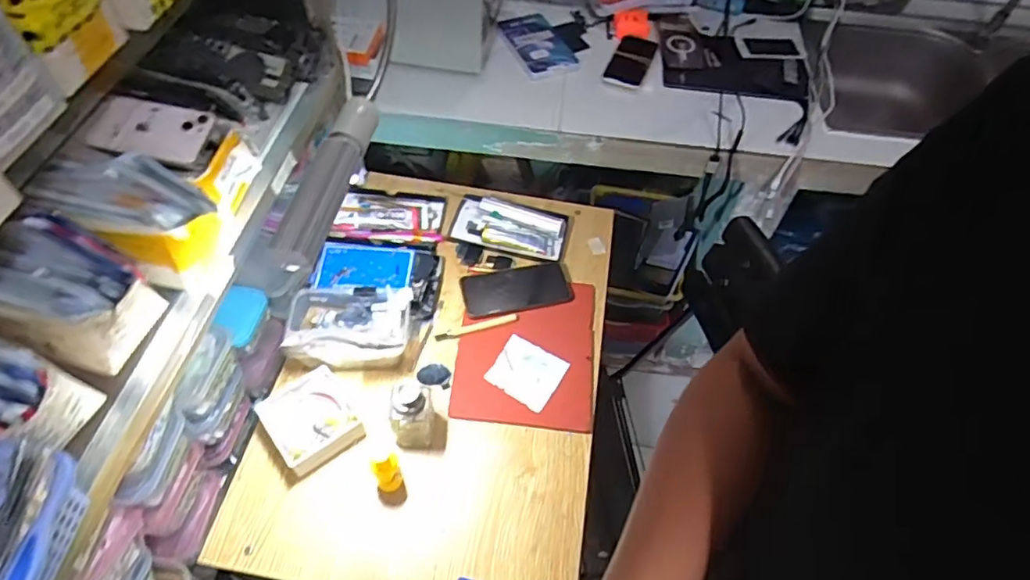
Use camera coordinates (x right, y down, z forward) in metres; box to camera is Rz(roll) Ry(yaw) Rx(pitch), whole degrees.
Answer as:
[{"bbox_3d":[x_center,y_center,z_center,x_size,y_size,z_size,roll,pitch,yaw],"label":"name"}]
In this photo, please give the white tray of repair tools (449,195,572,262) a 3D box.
[{"bbox_3d":[-0.012,-0.112,1.038,0.197,0.024,0.106,11,55,5],"label":"white tray of repair tools"}]

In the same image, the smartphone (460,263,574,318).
[{"bbox_3d":[0.000,-0.001,0.970,0.170,0.017,0.079,-10,56,-10],"label":"smartphone"}]

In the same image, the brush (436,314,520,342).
[{"bbox_3d":[-0.058,0.059,0.923,0.130,0.005,0.014,-15,57,-13],"label":"brush"}]

